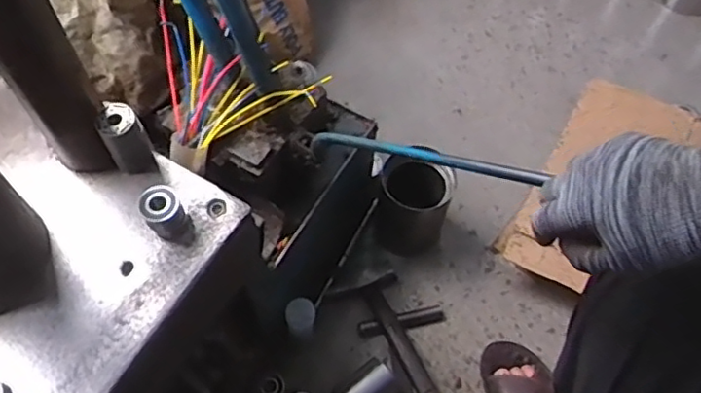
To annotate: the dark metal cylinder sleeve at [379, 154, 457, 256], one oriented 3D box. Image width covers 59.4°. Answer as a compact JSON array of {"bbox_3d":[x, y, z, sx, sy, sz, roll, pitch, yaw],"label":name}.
[{"bbox_3d":[0.107,0.018,1.042,0.119,0.162,0.104,10,61,5],"label":"dark metal cylinder sleeve"}]

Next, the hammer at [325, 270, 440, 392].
[{"bbox_3d":[0.061,0.242,0.971,0.113,0.042,0.254,-17,62,-11],"label":"hammer"}]

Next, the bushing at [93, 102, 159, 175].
[{"bbox_3d":[-0.230,-0.059,0.630,0.039,0.074,0.043,-27,65,-16],"label":"bushing"}]

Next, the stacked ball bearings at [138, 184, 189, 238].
[{"bbox_3d":[-0.184,0.015,0.606,0.038,0.040,0.036,-27,65,-16],"label":"stacked ball bearings"}]

